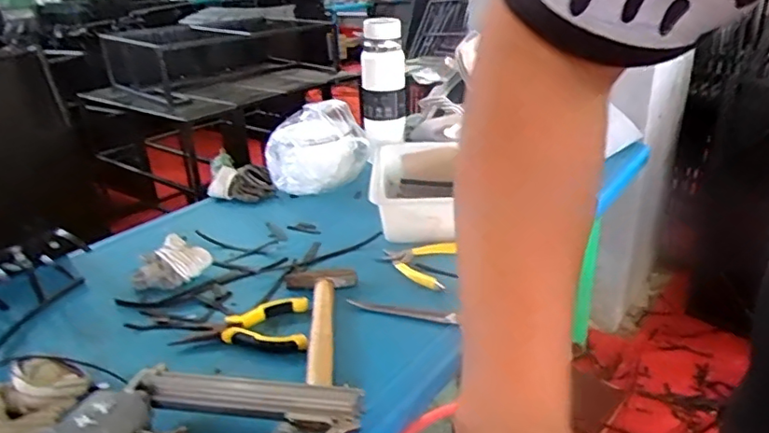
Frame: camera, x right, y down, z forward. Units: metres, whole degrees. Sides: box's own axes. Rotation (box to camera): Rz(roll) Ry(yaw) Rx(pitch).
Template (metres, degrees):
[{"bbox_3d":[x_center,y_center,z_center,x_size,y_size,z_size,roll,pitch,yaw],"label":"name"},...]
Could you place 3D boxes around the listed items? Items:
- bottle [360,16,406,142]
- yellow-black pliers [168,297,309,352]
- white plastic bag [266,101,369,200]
[{"bbox_3d":[-0.002,-0.260,1.096,0.082,0.217,0.070,-3,25,0],"label":"bottle"},{"bbox_3d":[-0.161,0.127,0.653,0.144,0.013,0.088,-5,25,-4],"label":"yellow-black pliers"},{"bbox_3d":[-0.125,-0.126,1.067,0.186,0.125,0.160,-5,25,-4],"label":"white plastic bag"}]

